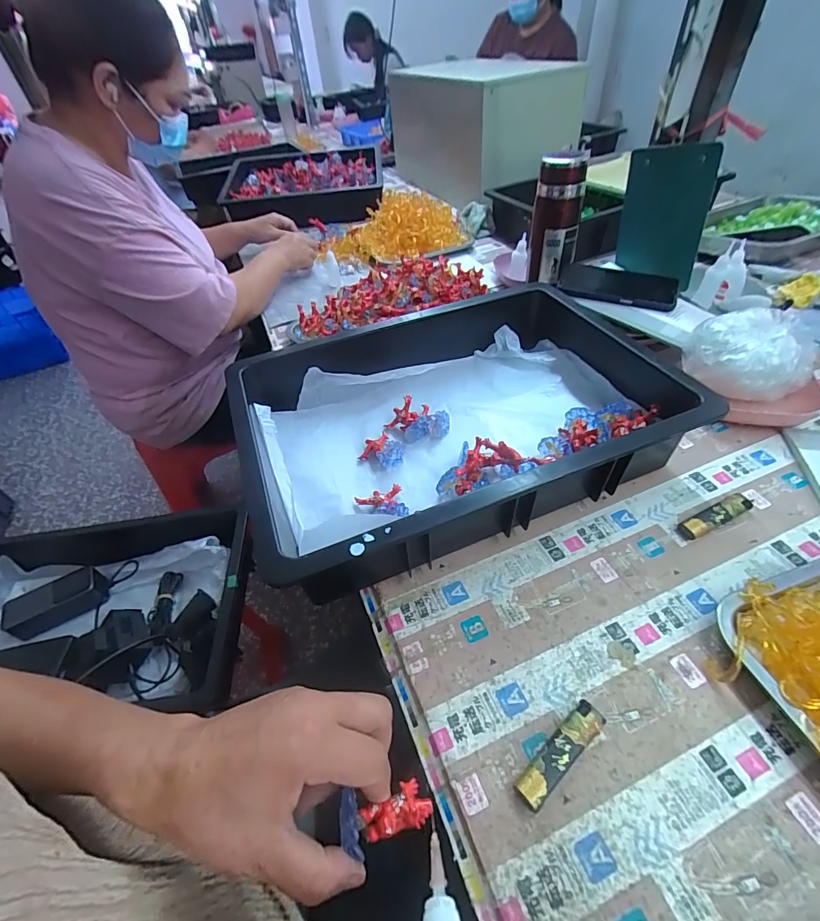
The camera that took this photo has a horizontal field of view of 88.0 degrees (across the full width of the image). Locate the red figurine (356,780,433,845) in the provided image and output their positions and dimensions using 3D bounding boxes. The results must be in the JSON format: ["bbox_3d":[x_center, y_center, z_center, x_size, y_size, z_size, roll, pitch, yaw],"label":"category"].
[{"bbox_3d":[-0.009,0.200,0.242,0.042,0.010,0.021,-7,45,-20],"label":"red figurine"}]

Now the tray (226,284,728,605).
[{"bbox_3d":[0.041,-0.052,0.490,0.430,0.096,0.325,-19,48,-11],"label":"tray"}]

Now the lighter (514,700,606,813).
[{"bbox_3d":[0.106,0.206,0.298,0.079,0.012,0.019,-34,53,-23],"label":"lighter"}]

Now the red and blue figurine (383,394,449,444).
[{"bbox_3d":[0.010,-0.051,0.526,0.059,0.036,0.061,-33,52,-22],"label":"red and blue figurine"}]

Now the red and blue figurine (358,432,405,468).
[{"bbox_3d":[-0.034,-0.013,0.500,0.044,0.026,0.051,-35,53,-23],"label":"red and blue figurine"}]

